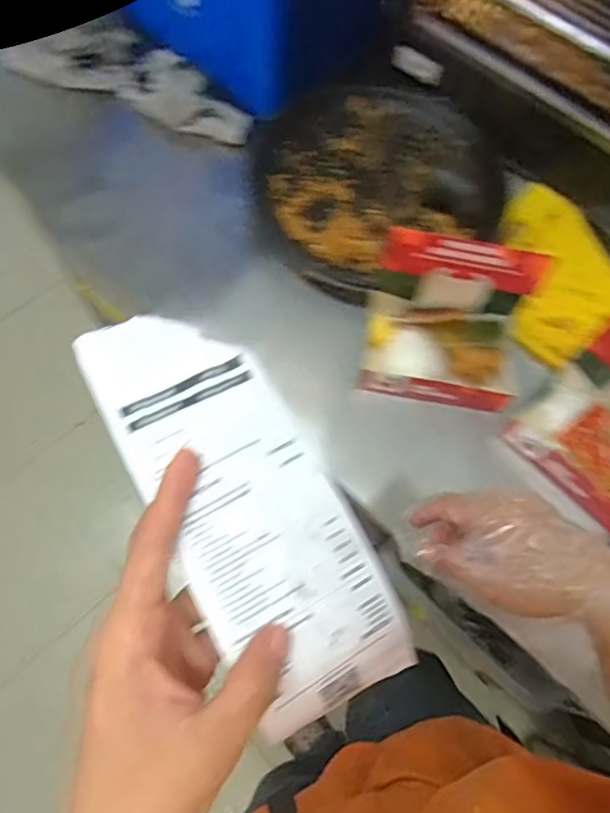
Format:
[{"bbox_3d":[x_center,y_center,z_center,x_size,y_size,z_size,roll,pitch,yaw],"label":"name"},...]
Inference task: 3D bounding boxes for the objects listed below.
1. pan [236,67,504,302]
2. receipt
[{"bbox_3d":[0.089,-0.315,0.781,0.312,0.085,0.313,1,68,-3],"label":"pan"},{"bbox_3d":[-0.030,0.045,0.267,0.080,0.022,0.207,-32,81,-15],"label":"receipt"}]

